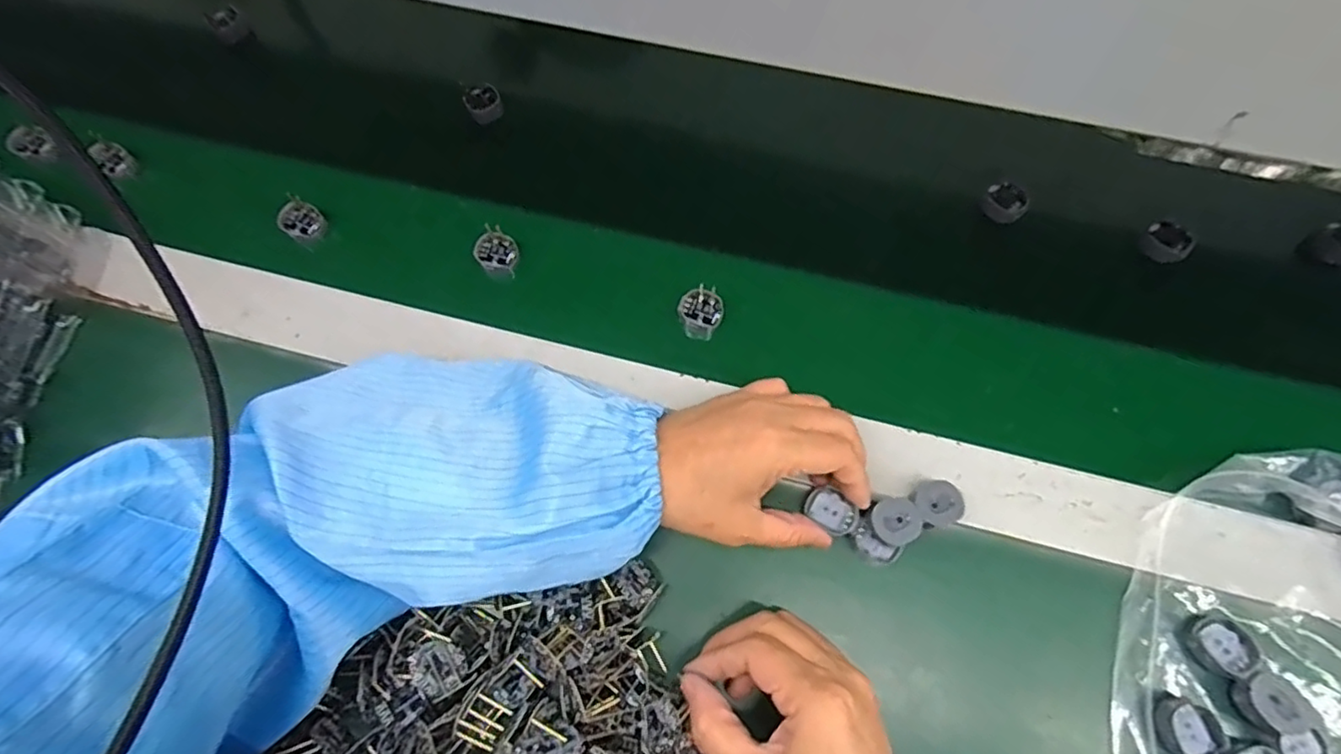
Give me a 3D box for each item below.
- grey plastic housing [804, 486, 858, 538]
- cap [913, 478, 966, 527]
[{"bbox_3d":[0.092,0.077,0.356,0.029,0.005,0.020,37,77,13],"label":"grey plastic housing"},{"bbox_3d":[0.154,0.073,0.360,0.025,0.016,0.025,0,72,1],"label":"cap"}]

